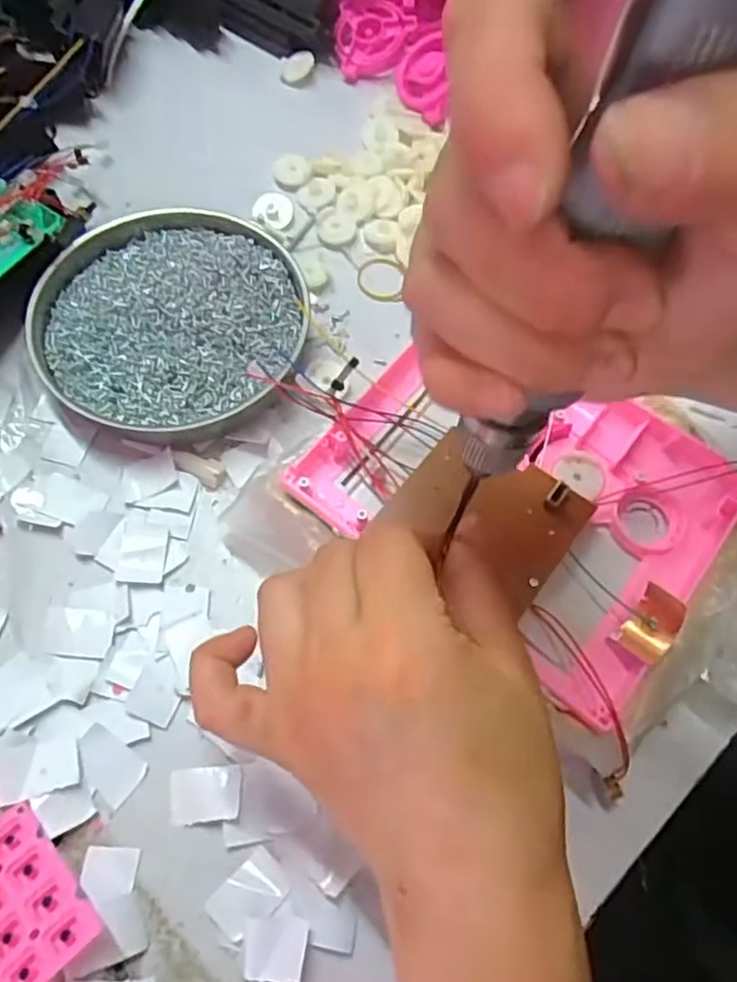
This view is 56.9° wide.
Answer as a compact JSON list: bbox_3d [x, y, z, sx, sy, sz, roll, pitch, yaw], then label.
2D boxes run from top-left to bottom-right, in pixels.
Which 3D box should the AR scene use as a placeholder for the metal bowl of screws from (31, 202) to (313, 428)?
[{"bbox_3d":[-0.102,-0.092,0.353,0.135,0.025,0.122,-29,72,-15],"label":"metal bowl of screws"}]

